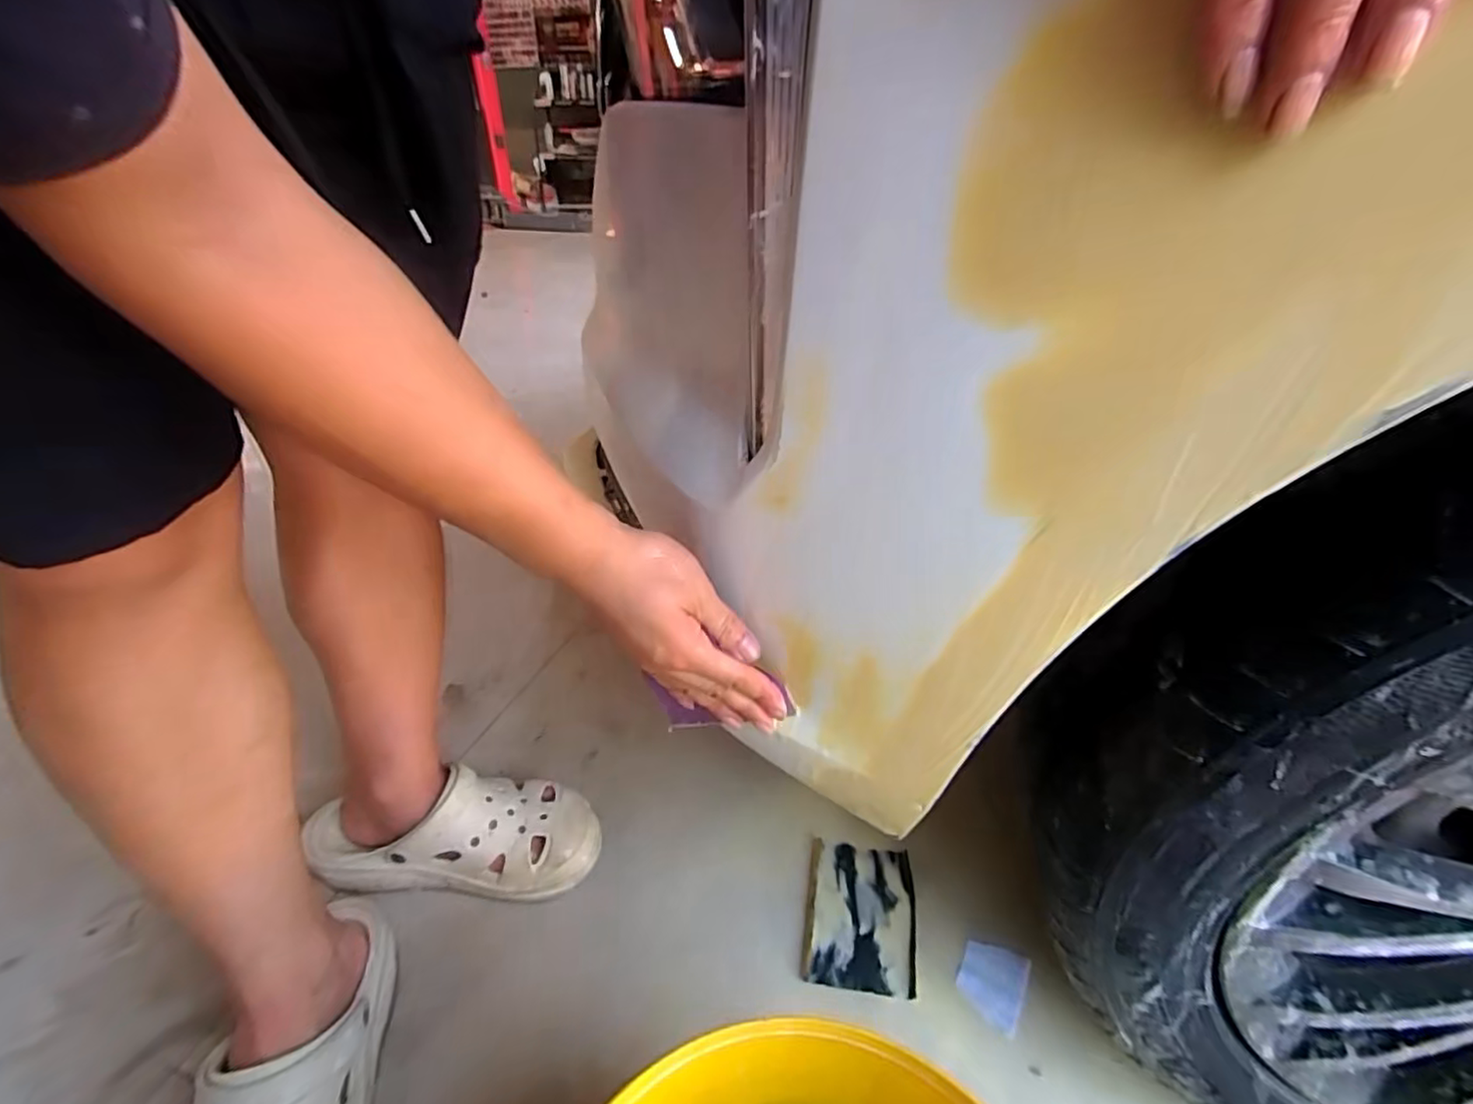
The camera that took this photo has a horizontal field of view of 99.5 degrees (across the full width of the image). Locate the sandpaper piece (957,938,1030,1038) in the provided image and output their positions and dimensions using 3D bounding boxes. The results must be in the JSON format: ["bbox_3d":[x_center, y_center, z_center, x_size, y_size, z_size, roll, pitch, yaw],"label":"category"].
[{"bbox_3d":[0.234,0.394,0.574,0.054,0.006,0.069,18,38,26],"label":"sandpaper piece"}]

